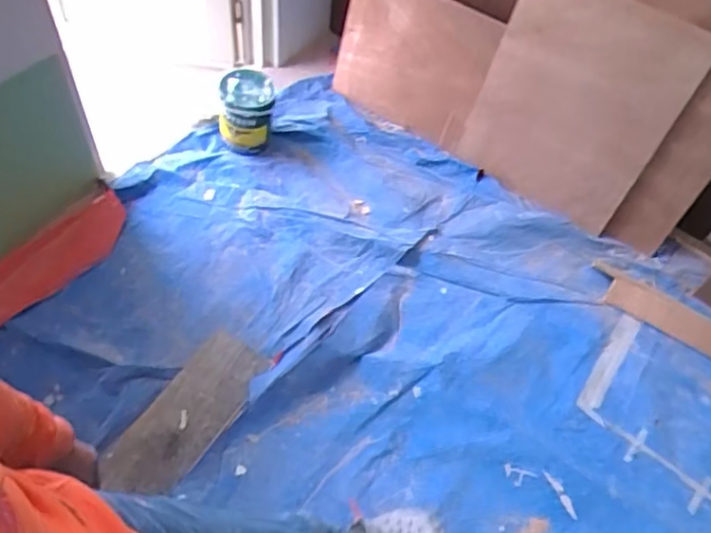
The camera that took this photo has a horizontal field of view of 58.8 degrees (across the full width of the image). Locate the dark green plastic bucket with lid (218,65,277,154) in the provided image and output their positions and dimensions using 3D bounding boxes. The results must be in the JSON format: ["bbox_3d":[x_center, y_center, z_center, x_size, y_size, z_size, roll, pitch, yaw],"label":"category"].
[{"bbox_3d":[-0.324,-0.472,1.885,0.159,0.217,0.169,3,56,-5],"label":"dark green plastic bucket with lid"}]

